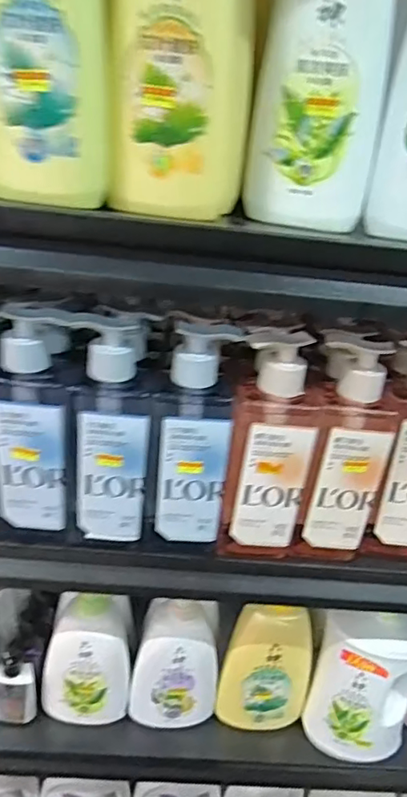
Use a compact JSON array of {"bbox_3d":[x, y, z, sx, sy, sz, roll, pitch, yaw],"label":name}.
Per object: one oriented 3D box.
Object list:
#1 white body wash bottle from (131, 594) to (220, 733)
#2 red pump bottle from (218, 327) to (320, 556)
[{"bbox_3d":[-0.033,0.331,0.696,0.103,0.187,0.051,7,31,1],"label":"white body wash bottle"},{"bbox_3d":[0.064,0.043,0.503,0.071,0.210,0.068,9,31,5],"label":"red pump bottle"}]

